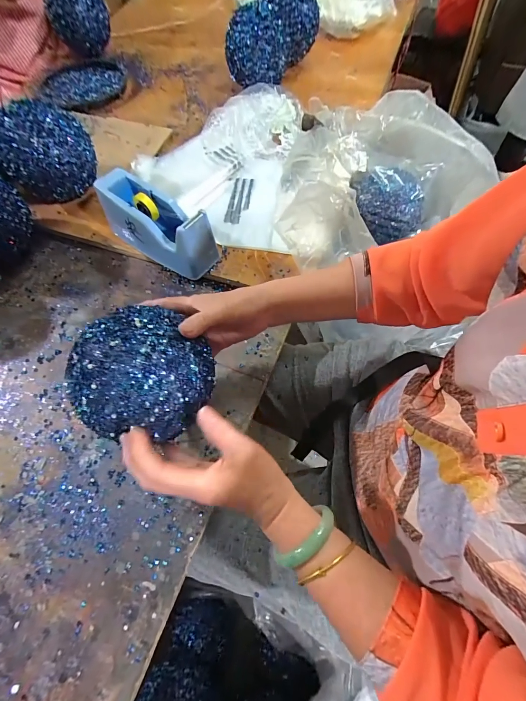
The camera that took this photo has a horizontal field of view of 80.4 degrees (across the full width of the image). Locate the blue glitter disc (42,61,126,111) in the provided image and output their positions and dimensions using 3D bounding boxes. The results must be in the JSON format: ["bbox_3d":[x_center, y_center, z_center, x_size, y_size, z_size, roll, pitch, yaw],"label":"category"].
[{"bbox_3d":[-0.467,-0.699,0.812,0.202,0.016,0.224,-21,66,-8],"label":"blue glitter disc"}]

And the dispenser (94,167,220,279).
[{"bbox_3d":[-0.170,-0.204,0.517,0.197,0.100,0.076,31,69,15],"label":"dispenser"}]

